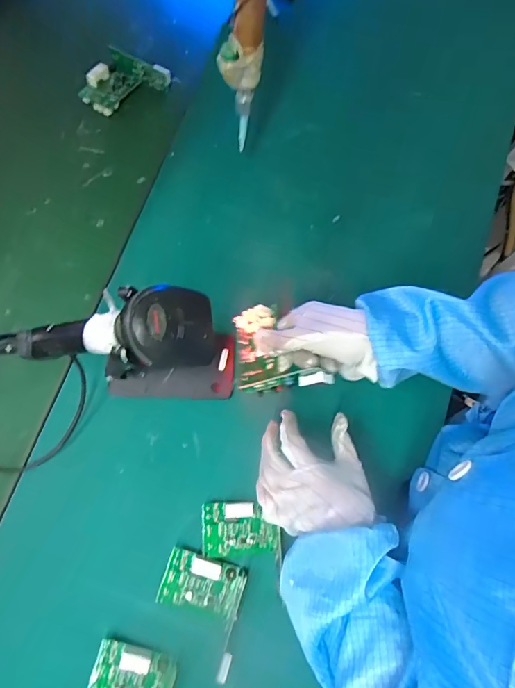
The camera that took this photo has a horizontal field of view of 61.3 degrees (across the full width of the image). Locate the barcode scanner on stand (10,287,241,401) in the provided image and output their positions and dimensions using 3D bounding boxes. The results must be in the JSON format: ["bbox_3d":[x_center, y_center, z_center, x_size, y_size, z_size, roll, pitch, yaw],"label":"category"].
[{"bbox_3d":[-0.124,0.007,0.443,0.186,0.209,0.076,-2,75,0],"label":"barcode scanner on stand"}]

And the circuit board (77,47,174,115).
[{"bbox_3d":[-0.198,-0.382,0.644,0.104,0.029,0.097,28,77,7],"label":"circuit board"}]

